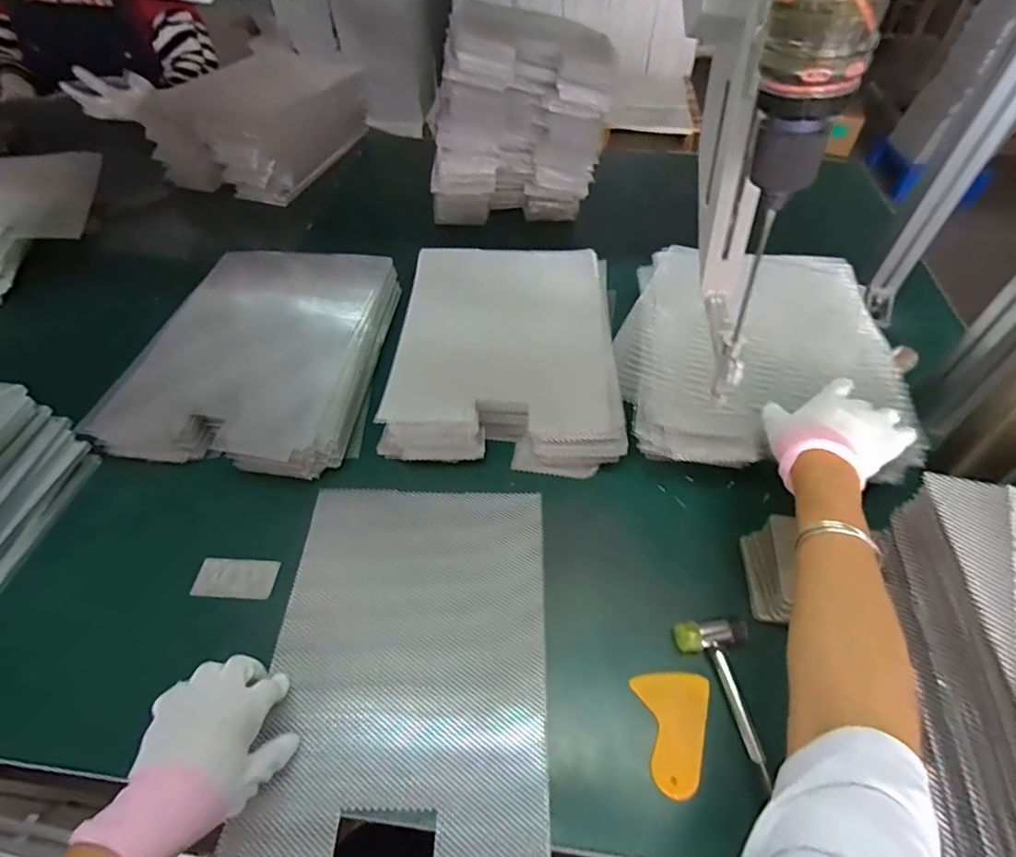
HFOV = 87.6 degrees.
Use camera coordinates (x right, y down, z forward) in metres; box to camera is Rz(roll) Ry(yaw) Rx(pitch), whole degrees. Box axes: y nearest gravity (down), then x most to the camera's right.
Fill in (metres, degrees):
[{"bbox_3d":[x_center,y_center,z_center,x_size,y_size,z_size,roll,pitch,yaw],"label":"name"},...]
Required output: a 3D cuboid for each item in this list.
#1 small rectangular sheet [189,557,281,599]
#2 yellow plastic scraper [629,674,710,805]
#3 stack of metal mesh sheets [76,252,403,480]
[{"bbox_3d":[-0.273,0.151,0.533,0.078,0.006,0.037,4,66,-1],"label":"small rectangular sheet"},{"bbox_3d":[0.146,0.252,0.445,0.064,0.004,0.090,-8,54,-4],"label":"yellow plastic scraper"},{"bbox_3d":[-0.303,-0.103,0.681,0.272,0.063,0.334,6,54,6],"label":"stack of metal mesh sheets"}]

